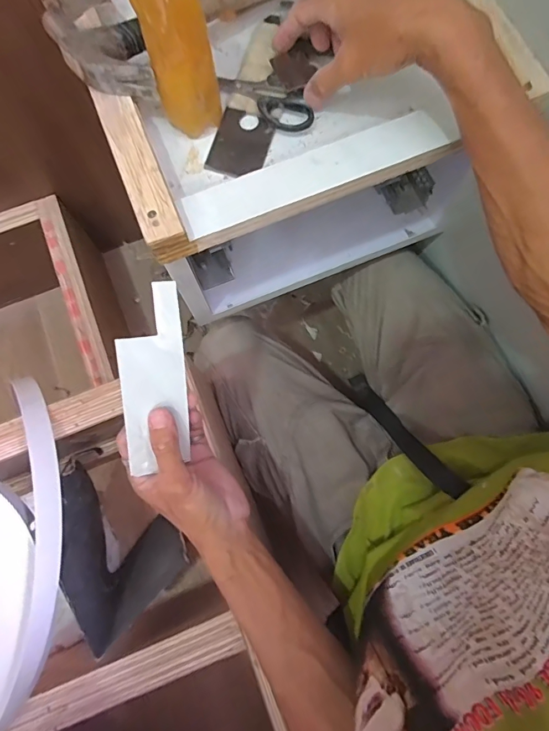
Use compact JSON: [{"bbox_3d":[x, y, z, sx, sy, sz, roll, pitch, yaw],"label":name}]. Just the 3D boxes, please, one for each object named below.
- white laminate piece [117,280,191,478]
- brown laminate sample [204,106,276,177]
[{"bbox_3d":[-0.094,0.012,0.338,0.048,0.008,0.146,-9,106,-26],"label":"white laminate piece"},{"bbox_3d":[-0.029,-0.198,0.384,0.049,0.004,0.063,17,77,6],"label":"brown laminate sample"}]

